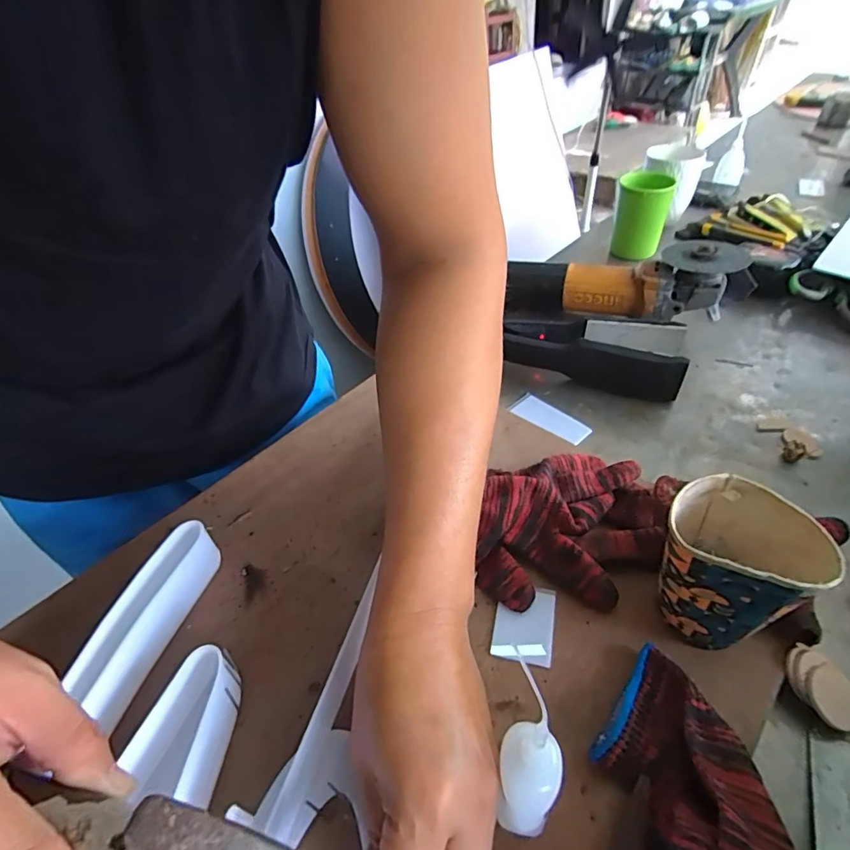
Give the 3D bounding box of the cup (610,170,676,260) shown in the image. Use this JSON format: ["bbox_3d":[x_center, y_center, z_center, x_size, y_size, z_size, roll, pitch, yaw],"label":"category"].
[{"bbox_3d":[0.308,-0.294,0.715,0.071,0.114,0.065,9,44,17],"label":"cup"}]

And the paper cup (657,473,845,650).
[{"bbox_3d":[0.184,0.096,0.312,0.082,0.108,0.069,32,53,31],"label":"paper cup"}]

